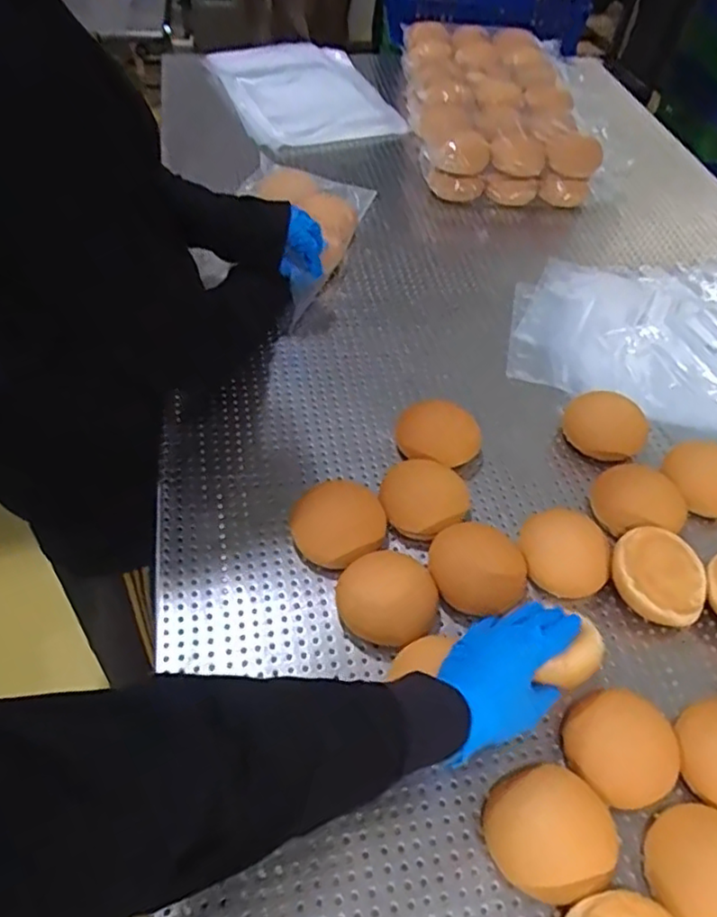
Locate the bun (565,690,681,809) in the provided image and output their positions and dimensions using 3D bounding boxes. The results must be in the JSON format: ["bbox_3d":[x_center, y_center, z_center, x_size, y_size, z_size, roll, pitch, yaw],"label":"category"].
[{"bbox_3d":[0.231,0.253,0.576,0.098,0.043,0.092,39,57,24],"label":"bun"}]

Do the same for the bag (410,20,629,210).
[{"bbox_3d":[0.274,-0.704,1.294,0.355,0.110,0.566,-1,51,-6],"label":"bag"}]

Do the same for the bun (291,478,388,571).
[{"bbox_3d":[-0.020,0.071,0.709,0.093,0.032,0.105,-24,56,-24],"label":"bun"}]

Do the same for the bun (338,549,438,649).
[{"bbox_3d":[0.028,0.139,0.649,0.084,0.041,0.091,3,50,-3],"label":"bun"}]

